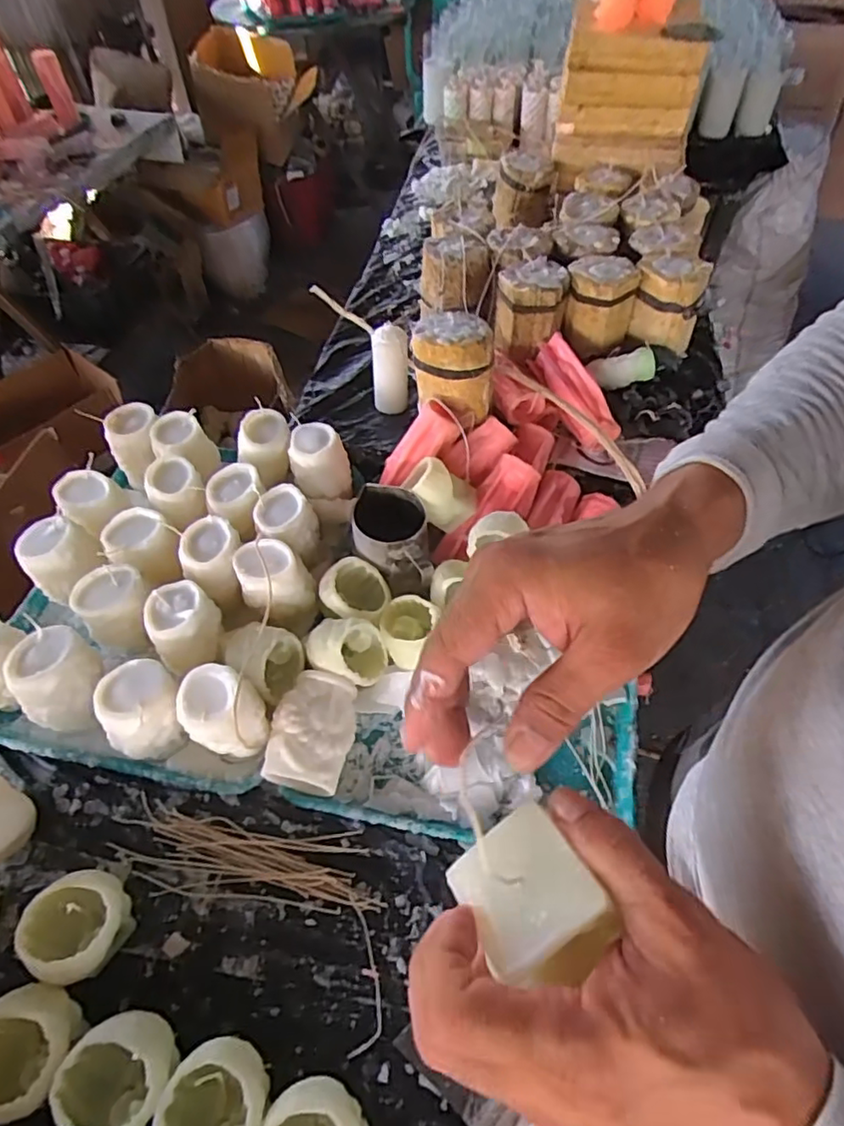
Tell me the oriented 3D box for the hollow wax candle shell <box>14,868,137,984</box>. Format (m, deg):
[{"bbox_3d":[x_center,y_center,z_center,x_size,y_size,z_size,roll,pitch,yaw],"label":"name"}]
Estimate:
[{"bbox_3d":[-0.280,0.300,0.499,0.068,0.064,0.075,1,53,1],"label":"hollow wax candle shell"}]

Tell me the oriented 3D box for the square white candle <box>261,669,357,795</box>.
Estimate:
[{"bbox_3d":[-0.106,0.169,0.593,0.074,0.063,0.108,3,53,2],"label":"square white candle"}]

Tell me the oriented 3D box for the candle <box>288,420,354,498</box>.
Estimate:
[{"bbox_3d":[-0.128,-0.127,0.757,0.071,0.081,0.068,-11,54,-8],"label":"candle"}]

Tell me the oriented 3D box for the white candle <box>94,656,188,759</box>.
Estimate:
[{"bbox_3d":[-0.265,0.143,0.584,0.069,0.092,0.068,-15,55,-11],"label":"white candle"}]

